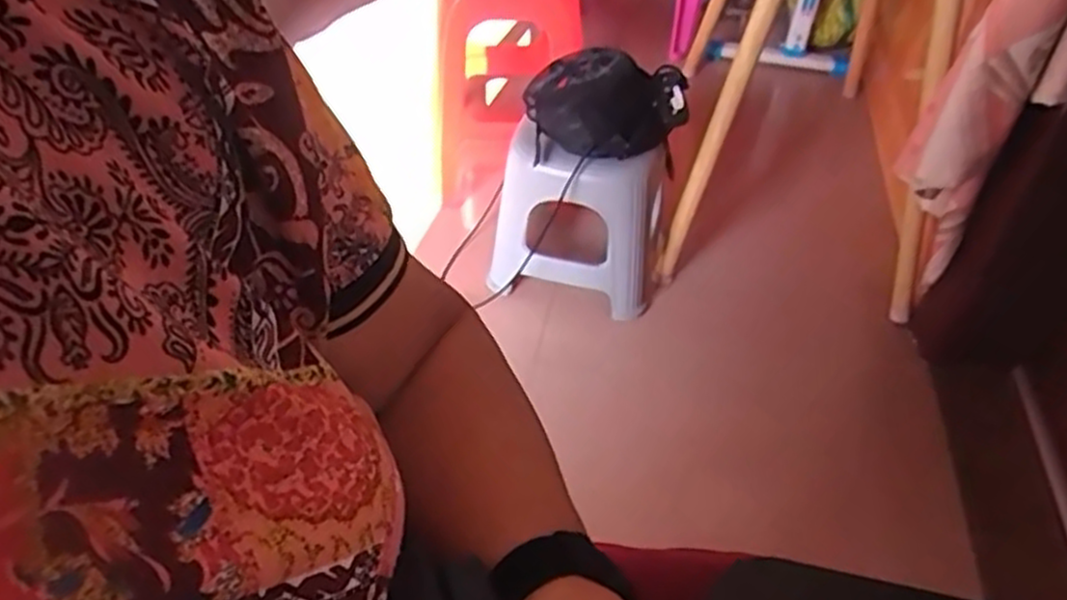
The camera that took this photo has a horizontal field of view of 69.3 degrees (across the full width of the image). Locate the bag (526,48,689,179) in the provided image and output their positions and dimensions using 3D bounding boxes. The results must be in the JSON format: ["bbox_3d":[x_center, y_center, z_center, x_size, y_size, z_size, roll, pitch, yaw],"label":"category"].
[{"bbox_3d":[0.128,-0.345,1.332,0.274,0.121,0.208,8,44,6],"label":"bag"}]

